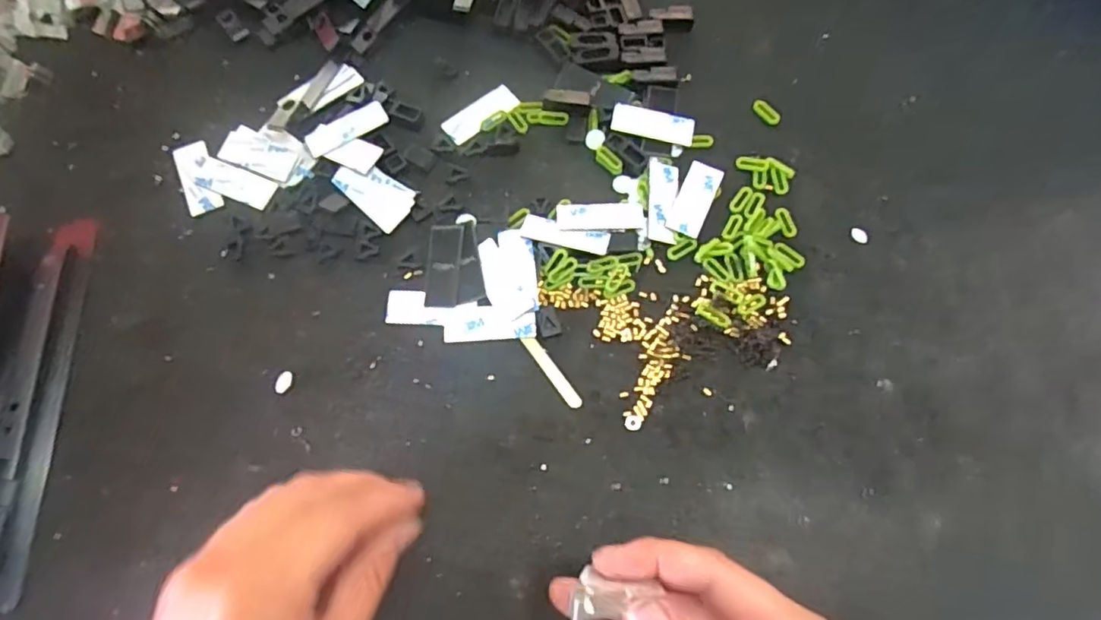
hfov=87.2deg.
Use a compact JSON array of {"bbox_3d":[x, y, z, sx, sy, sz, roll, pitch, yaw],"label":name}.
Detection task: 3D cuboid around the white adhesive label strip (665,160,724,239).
[{"bbox_3d":[0.088,-0.068,0.349,0.021,0.004,0.052,25,74,7],"label":"white adhesive label strip"}]

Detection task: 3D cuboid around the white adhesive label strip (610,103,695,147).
[{"bbox_3d":[0.064,-0.116,0.363,0.051,0.006,0.018,12,73,3],"label":"white adhesive label strip"}]

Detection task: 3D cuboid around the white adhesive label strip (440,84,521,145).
[{"bbox_3d":[-0.045,-0.127,0.373,0.050,0.004,0.021,-37,77,-11],"label":"white adhesive label strip"}]

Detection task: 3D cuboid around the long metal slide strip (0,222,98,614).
[{"bbox_3d":[-0.274,0.044,0.309,0.025,0.016,0.208,-4,73,-2],"label":"long metal slide strip"}]

